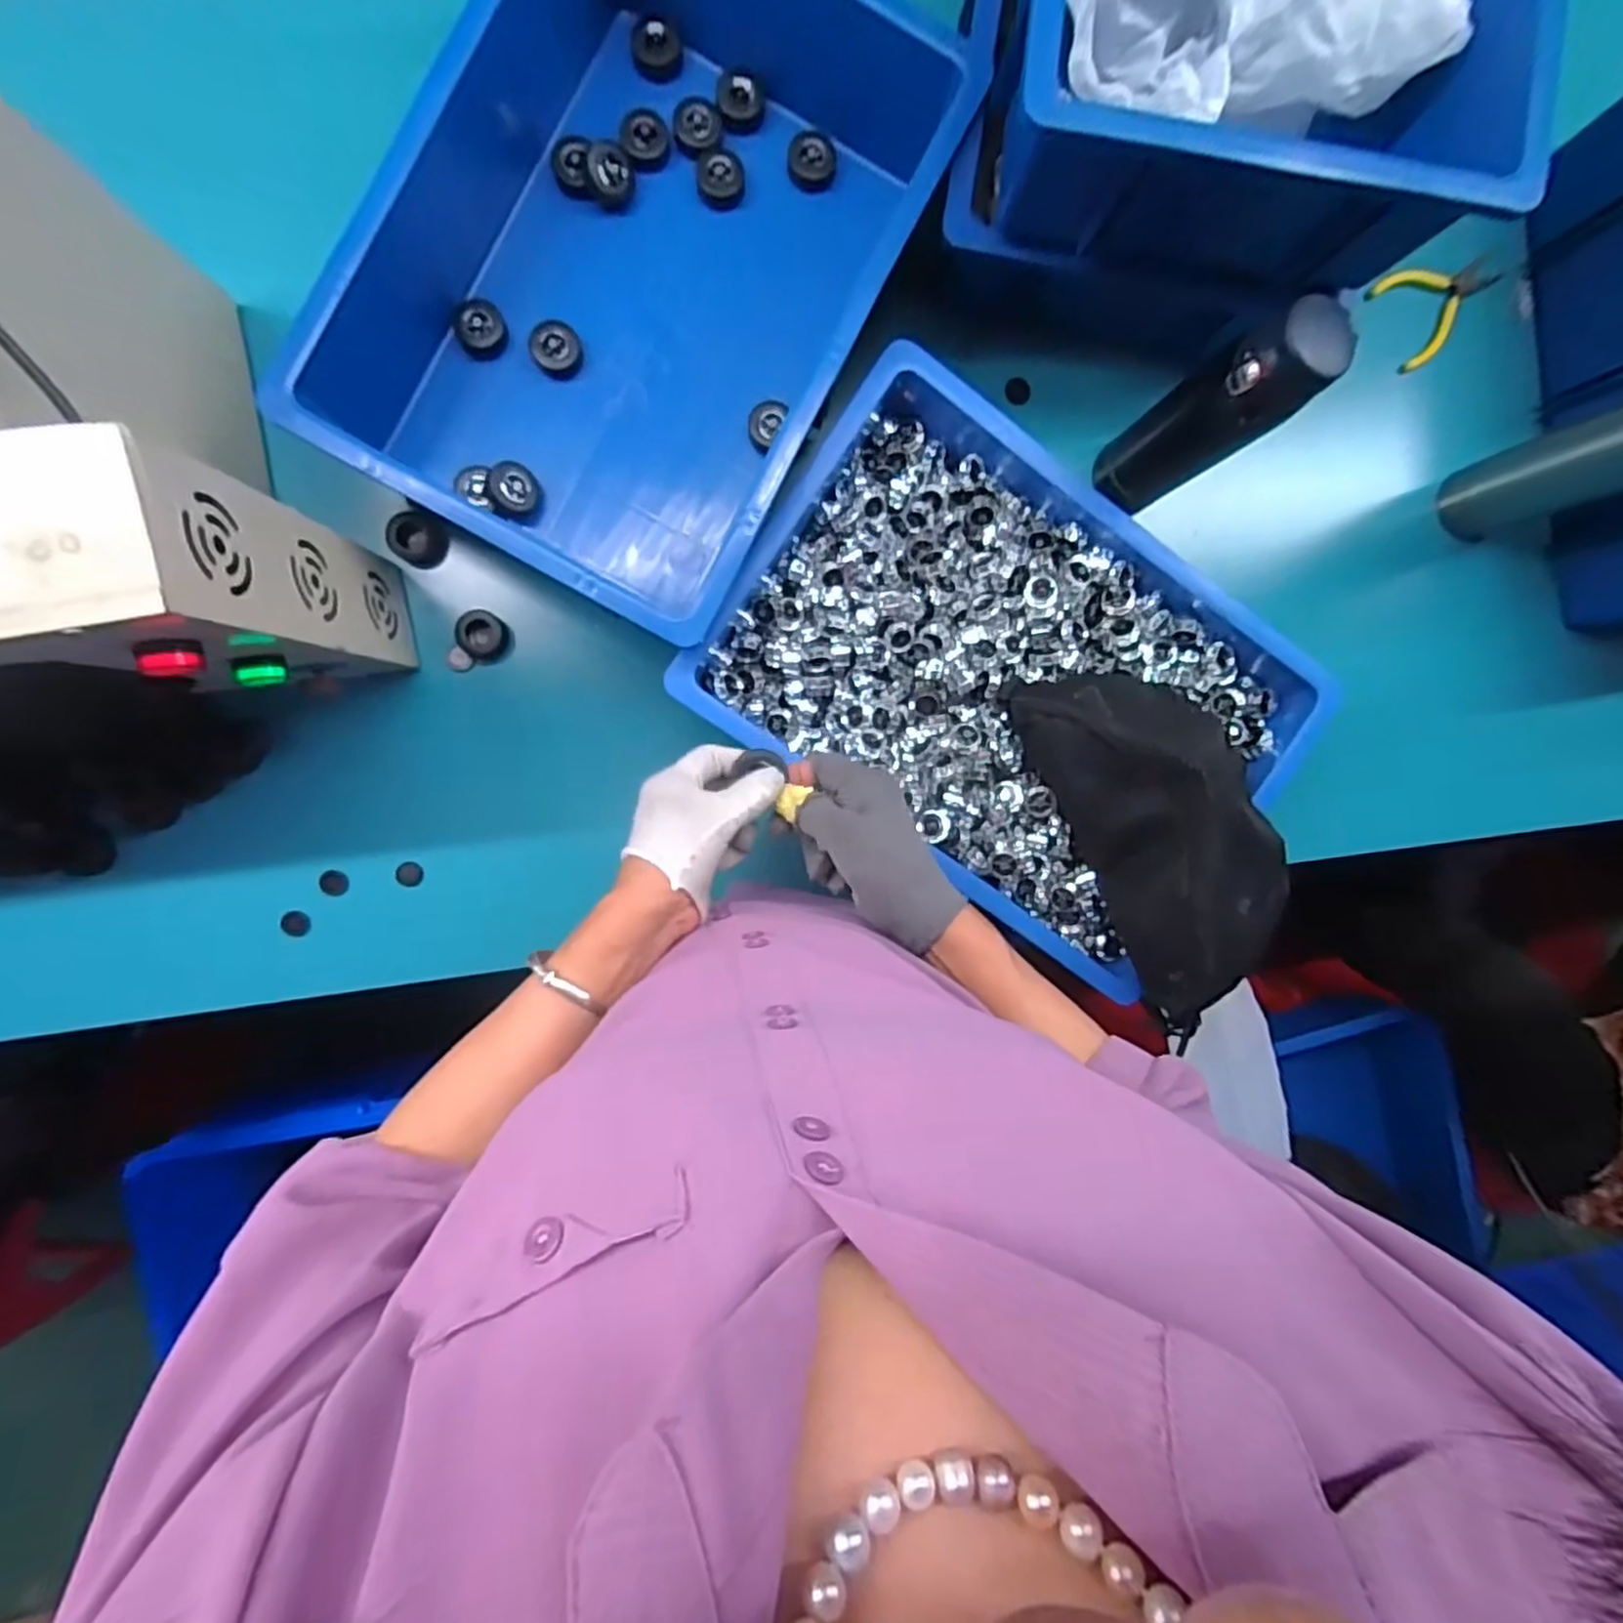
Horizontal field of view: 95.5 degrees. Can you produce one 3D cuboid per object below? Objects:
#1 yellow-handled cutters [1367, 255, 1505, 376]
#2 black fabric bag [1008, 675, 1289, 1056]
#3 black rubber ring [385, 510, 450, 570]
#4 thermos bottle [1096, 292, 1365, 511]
[{"bbox_3d":[0.563,-0.460,0.661,0.101,0.019,0.082,-33,97,-2],"label":"yellow-handled cutters"},{"bbox_3d":[0.272,0.016,0.556,0.121,0.116,0.290,-23,84,-3],"label":"black fabric bag"},{"bbox_3d":[-0.320,-0.222,0.601,0.045,0.016,0.043,0,95,-5],"label":"black rubber ring"},{"bbox_3d":[0.287,-0.286,0.542,0.055,0.216,0.063,-38,97,-1],"label":"thermos bottle"}]

